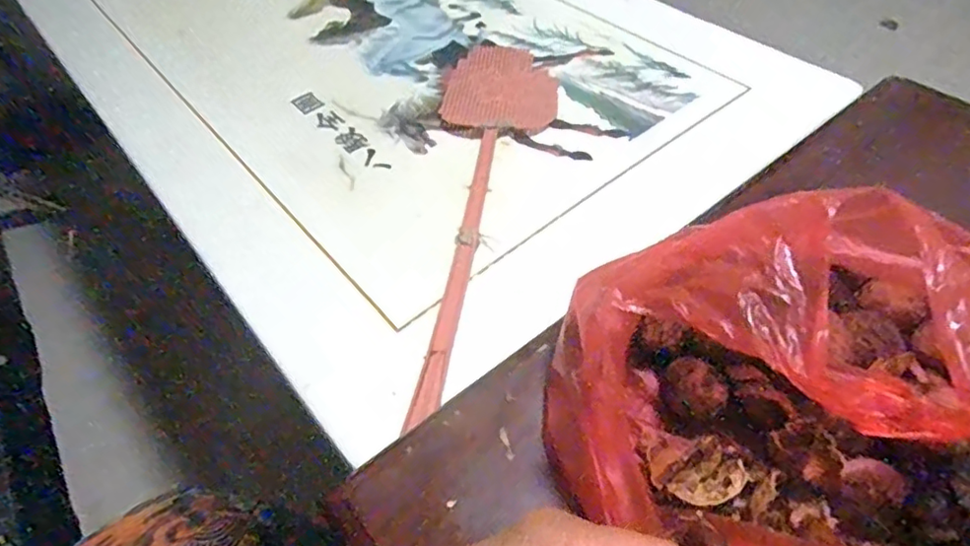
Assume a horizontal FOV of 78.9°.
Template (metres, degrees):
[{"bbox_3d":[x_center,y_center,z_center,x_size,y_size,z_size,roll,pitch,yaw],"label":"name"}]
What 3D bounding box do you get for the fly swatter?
[{"bbox_3d":[0.003,-0.086,0.553,0.117,0.007,0.494,3,50,4],"label":"fly swatter"}]

